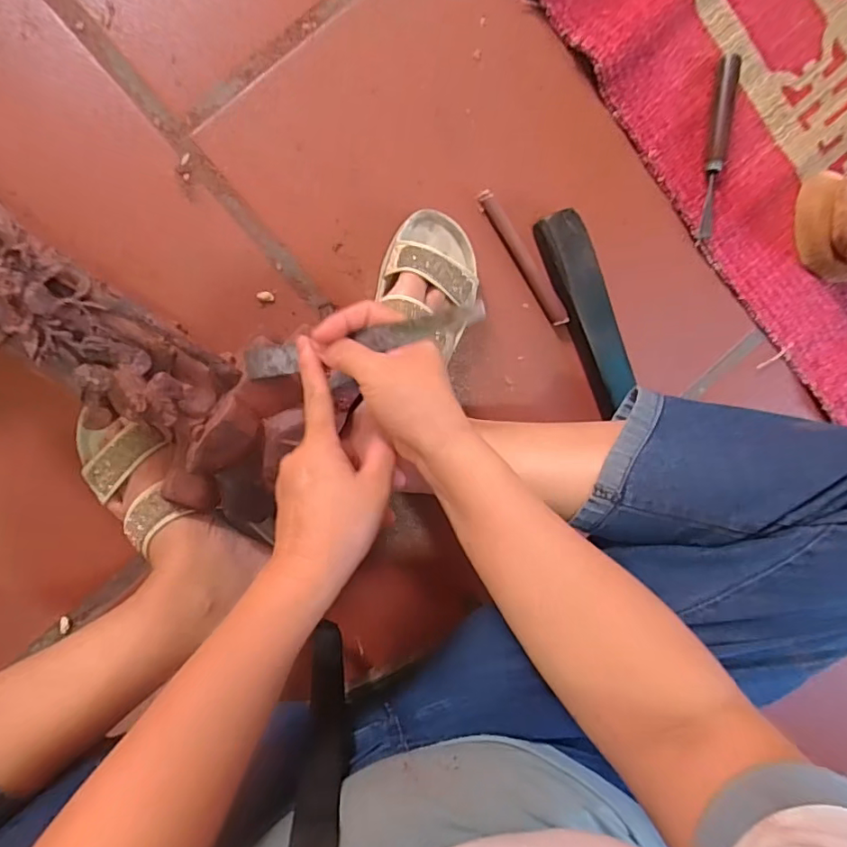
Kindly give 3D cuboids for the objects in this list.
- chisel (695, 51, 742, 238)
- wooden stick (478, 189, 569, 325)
[{"bbox_3d":[0.292,-0.273,0.527,0.019,0.023,0.169,6,94,-11],"label":"chisel"},{"bbox_3d":[0.098,-0.159,0.509,0.018,0.014,0.142,-34,100,-5],"label":"wooden stick"}]

